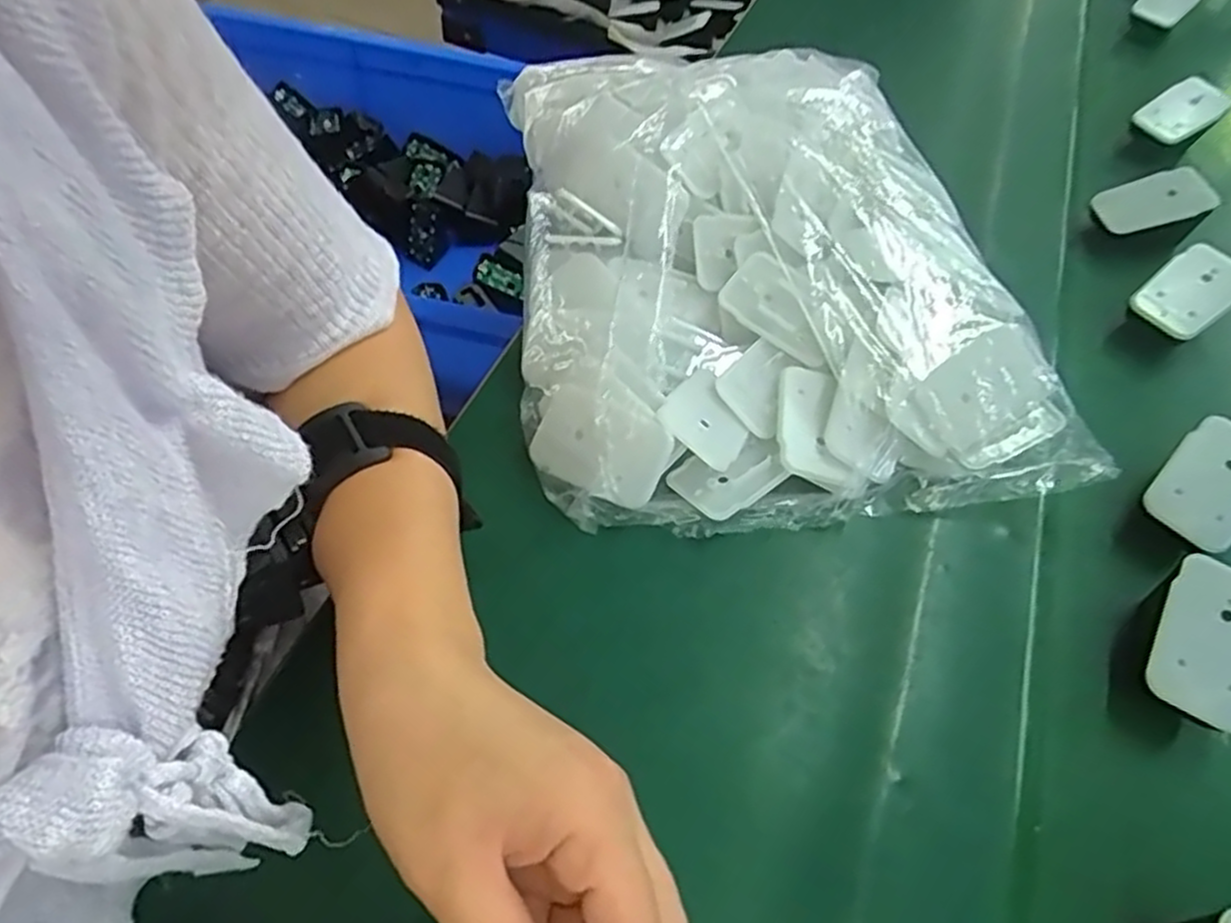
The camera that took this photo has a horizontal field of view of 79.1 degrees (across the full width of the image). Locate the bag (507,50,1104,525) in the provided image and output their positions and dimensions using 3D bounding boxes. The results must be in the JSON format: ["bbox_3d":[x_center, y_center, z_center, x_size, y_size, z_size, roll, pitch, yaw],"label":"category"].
[{"bbox_3d":[0.084,-0.119,0.432,0.276,0.085,0.315,-3,55,-6],"label":"bag"}]

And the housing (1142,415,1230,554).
[{"bbox_3d":[0.294,0.011,0.364,0.044,0.013,0.060,39,94,23],"label":"housing"}]

